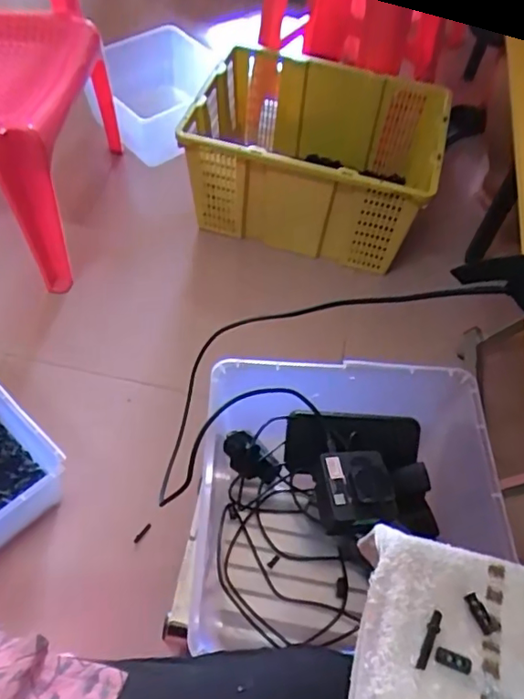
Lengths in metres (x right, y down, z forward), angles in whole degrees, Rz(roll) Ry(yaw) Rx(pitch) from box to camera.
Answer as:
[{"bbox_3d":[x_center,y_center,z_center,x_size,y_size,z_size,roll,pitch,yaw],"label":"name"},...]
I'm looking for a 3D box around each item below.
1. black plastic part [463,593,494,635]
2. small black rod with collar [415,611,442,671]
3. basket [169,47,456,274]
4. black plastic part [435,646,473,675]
[{"bbox_3d":[0.138,0.166,0.353,0.009,0.004,0.024,-20,60,-16],"label":"black plastic part"},{"bbox_3d":[0.103,0.178,0.342,0.007,0.004,0.036,25,58,12],"label":"small black rod with collar"},{"bbox_3d":[0.118,-0.422,1.248,0.495,0.273,0.424,13,56,5],"label":"basket"},{"bbox_3d":[0.116,0.187,0.337,0.021,0.005,0.010,19,57,8],"label":"black plastic part"}]

